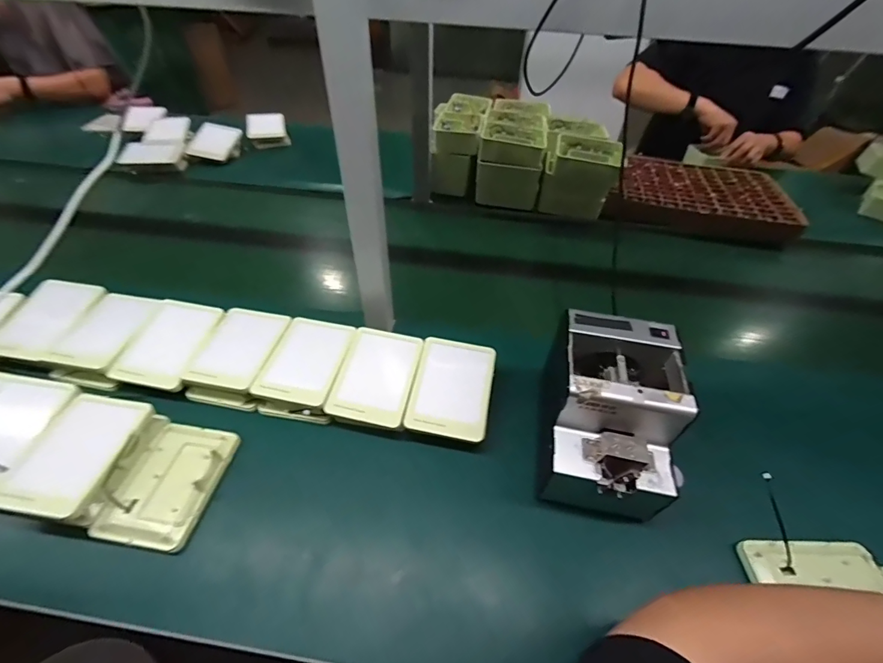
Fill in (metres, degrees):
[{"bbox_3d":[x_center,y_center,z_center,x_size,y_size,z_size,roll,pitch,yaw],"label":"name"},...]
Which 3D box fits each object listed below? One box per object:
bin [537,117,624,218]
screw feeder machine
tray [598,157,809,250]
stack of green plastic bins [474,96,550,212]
[{"bbox_3d":[0.316,-0.376,0.933,0.154,0.153,0.228,9,46,6],"label":"bin"},{"bbox_3d":[0.192,0.098,0.464,0.128,0.158,0.172,10,46,7],"label":"screw feeder machine"},{"bbox_3d":[0.615,-0.324,0.970,0.391,0.068,0.334,18,48,15],"label":"tray"},{"bbox_3d":[0.179,-0.448,0.992,0.148,0.141,0.301,10,46,7],"label":"stack of green plastic bins"}]

